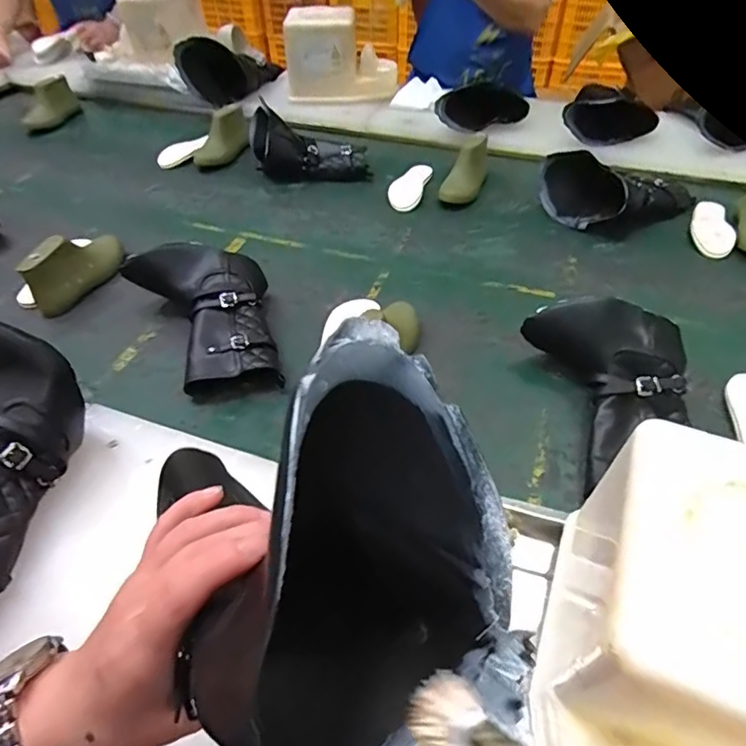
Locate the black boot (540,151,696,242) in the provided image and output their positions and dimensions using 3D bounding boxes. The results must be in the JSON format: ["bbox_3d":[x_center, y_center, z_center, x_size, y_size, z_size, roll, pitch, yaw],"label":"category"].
[{"bbox_3d":[0.432,-0.314,0.878,0.254,0.108,0.135,2,46,3],"label":"black boot"}]

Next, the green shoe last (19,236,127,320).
[{"bbox_3d":[-0.430,-0.163,0.756,0.042,0.096,0.155,16,49,16],"label":"green shoe last"}]

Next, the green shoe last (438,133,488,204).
[{"bbox_3d":[0.174,-0.382,0.973,0.063,0.056,0.150,23,79,22],"label":"green shoe last"}]

